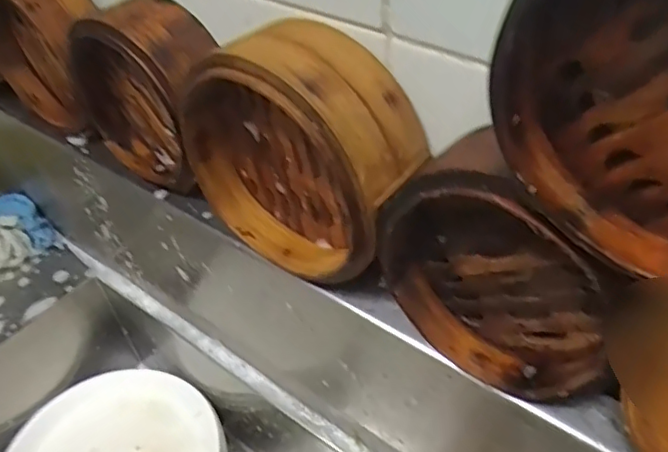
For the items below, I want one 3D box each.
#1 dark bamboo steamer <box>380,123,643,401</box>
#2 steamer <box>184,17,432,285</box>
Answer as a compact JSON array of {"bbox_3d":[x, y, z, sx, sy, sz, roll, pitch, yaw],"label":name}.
[{"bbox_3d":[0.090,0.028,0.330,0.137,0.132,0.050,27,50,32],"label":"dark bamboo steamer"},{"bbox_3d":[-0.022,-0.048,0.399,0.158,0.152,0.076,29,51,33],"label":"steamer"}]

